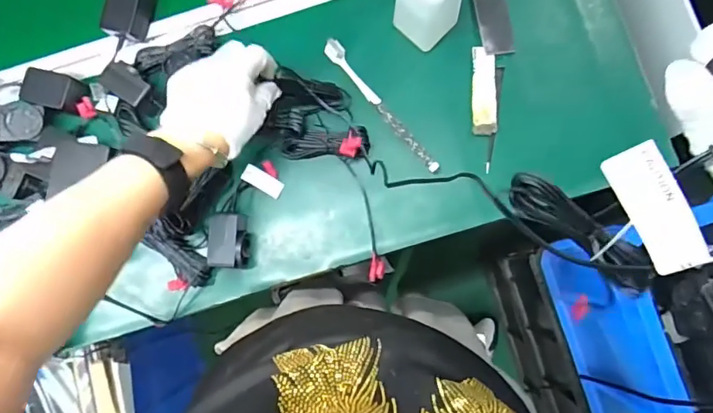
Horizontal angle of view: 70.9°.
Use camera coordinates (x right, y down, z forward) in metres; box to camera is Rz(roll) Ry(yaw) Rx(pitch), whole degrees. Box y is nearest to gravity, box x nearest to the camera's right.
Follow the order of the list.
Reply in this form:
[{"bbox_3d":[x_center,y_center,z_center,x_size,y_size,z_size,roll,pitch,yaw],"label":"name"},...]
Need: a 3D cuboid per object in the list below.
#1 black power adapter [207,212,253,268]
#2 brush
[{"bbox_3d":[-0.134,0.036,0.534,0.036,0.036,0.056,2,84,4],"label":"black power adapter"},{"bbox_3d":[0.025,-0.110,0.544,0.019,0.012,0.184,-38,83,-1],"label":"brush"}]

